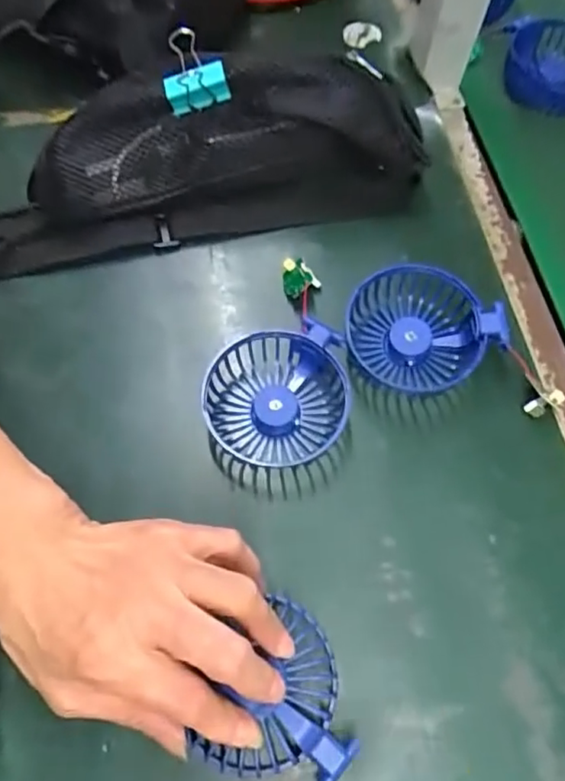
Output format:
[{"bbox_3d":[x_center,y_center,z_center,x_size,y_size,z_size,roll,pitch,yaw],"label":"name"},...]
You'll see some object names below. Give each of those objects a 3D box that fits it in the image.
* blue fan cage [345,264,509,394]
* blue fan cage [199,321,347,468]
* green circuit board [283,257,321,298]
[{"bbox_3d":[0.090,-0.045,0.386,0.095,0.037,0.075,-7,67,-3],"label":"blue fan cage"},{"bbox_3d":[-0.004,0.003,0.368,0.090,0.032,0.075,-15,67,-7],"label":"blue fan cage"},{"bbox_3d":[0.009,-0.080,0.412,0.022,0.018,0.031,-27,69,-12],"label":"green circuit board"}]

